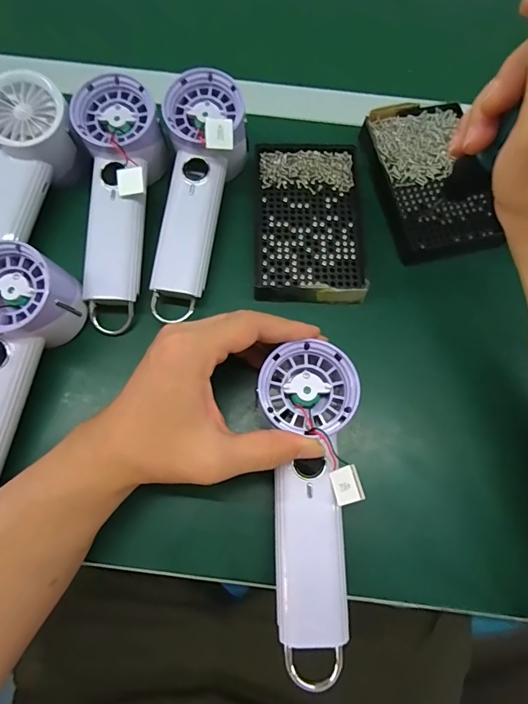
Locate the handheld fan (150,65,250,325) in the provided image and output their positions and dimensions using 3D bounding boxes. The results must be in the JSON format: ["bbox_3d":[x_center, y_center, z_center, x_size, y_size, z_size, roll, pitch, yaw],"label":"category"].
[{"bbox_3d":[-0.055,-0.122,0.327,0.062,0.058,0.196,10,86,2],"label":"handheld fan"}]

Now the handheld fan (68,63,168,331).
[{"bbox_3d":[-0.114,-0.115,0.328,0.060,0.041,0.194,1,86,-1],"label":"handheld fan"}]

